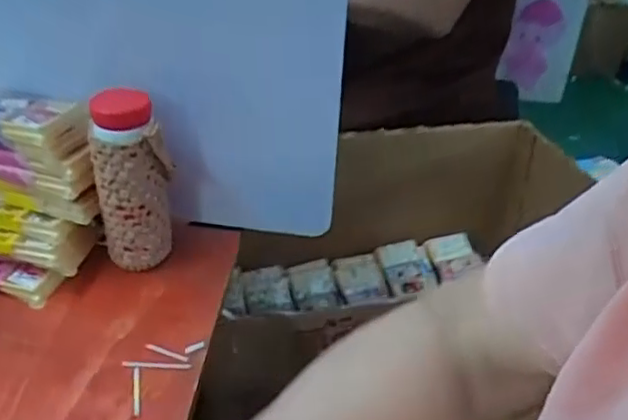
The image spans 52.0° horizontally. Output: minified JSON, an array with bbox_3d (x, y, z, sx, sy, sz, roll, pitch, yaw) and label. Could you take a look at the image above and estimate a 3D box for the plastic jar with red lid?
[{"bbox_3d":[-0.158,-0.023,0.558,0.062,0.154,0.059,-6,37,-19],"label":"plastic jar with red lid"}]

